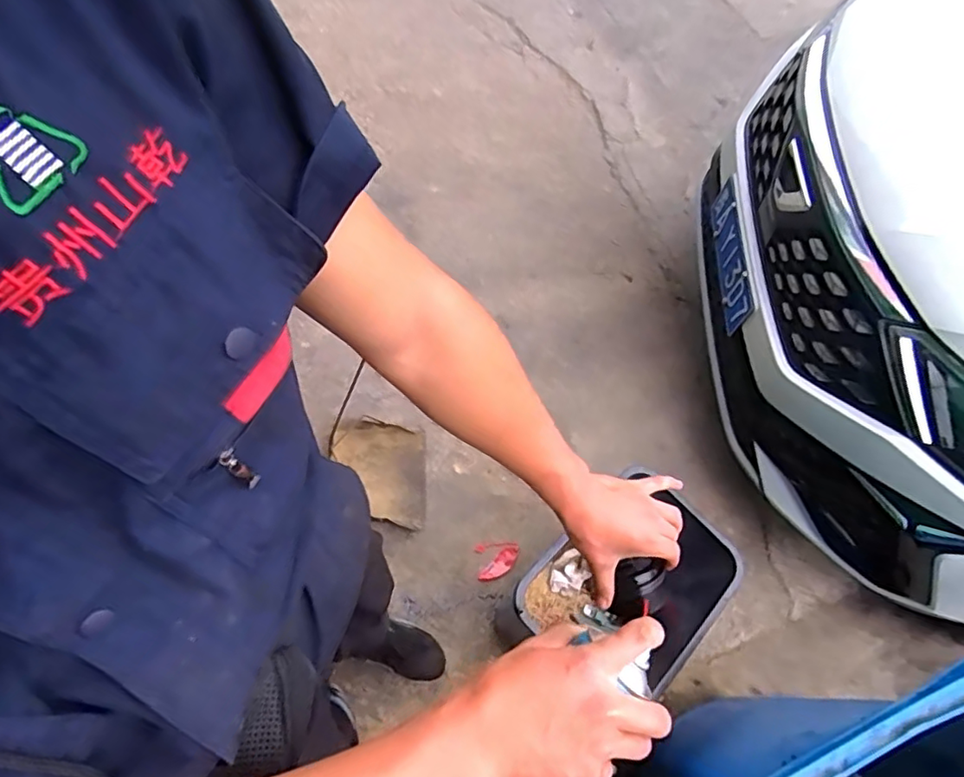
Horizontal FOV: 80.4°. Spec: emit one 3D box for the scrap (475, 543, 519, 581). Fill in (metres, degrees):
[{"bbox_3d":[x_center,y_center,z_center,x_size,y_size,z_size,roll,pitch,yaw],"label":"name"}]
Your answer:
[{"bbox_3d":[0.043,0.461,1.522,0.116,0.010,0.091,1,70,-15],"label":"scrap"}]

